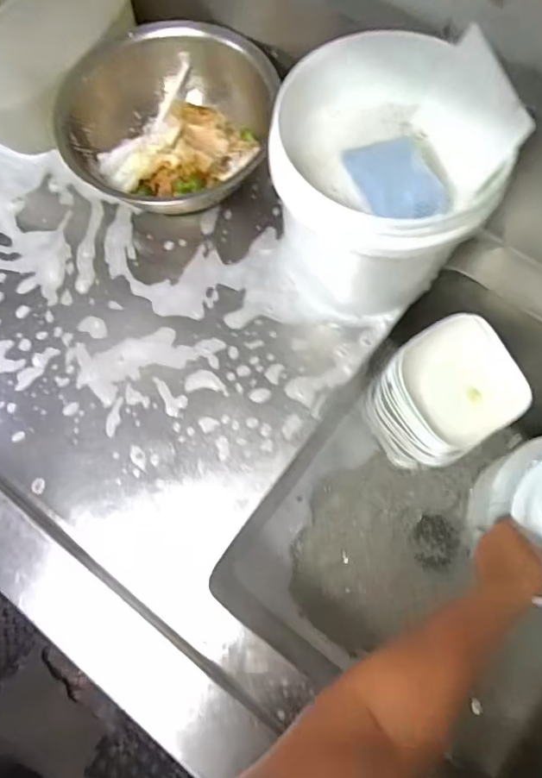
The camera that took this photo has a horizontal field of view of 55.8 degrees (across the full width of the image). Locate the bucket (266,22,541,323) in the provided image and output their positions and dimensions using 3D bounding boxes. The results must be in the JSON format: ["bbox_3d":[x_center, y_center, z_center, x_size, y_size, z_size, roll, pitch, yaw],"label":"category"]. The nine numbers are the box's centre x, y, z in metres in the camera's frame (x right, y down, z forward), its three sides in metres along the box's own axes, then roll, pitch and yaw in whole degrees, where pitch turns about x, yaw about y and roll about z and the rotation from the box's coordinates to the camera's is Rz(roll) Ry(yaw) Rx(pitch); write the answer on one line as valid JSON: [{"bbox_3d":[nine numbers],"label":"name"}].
[{"bbox_3d":[0.119,-0.208,0.552,0.197,0.203,0.206,-1,73,2],"label":"bucket"}]

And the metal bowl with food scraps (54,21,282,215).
[{"bbox_3d":[-0.133,-0.336,0.640,0.213,0.109,0.225,-1,73,2],"label":"metal bowl with food scraps"}]

